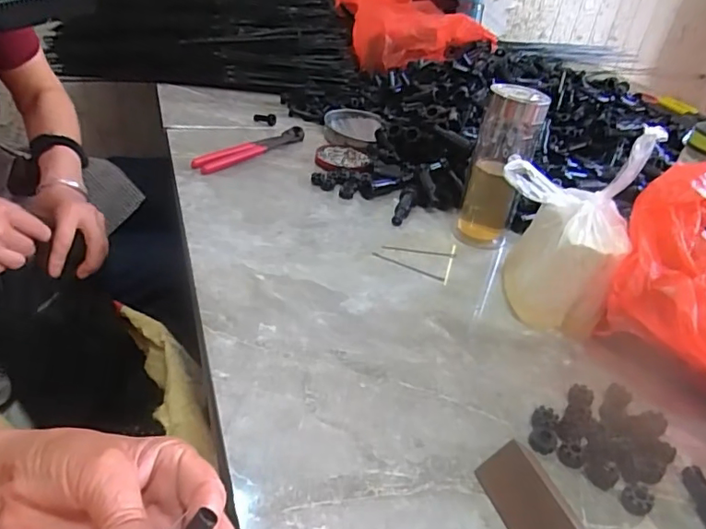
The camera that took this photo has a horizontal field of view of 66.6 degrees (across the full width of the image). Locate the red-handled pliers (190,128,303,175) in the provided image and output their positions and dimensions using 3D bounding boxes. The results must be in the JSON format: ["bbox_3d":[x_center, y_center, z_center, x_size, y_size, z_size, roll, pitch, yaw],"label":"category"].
[{"bbox_3d":[-0.146,-0.168,0.777,0.035,0.017,0.194,26,39,24],"label":"red-handled pliers"}]

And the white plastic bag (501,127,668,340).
[{"bbox_3d":[0.196,-0.035,0.515,0.119,0.166,0.101,15,35,10],"label":"white plastic bag"}]

